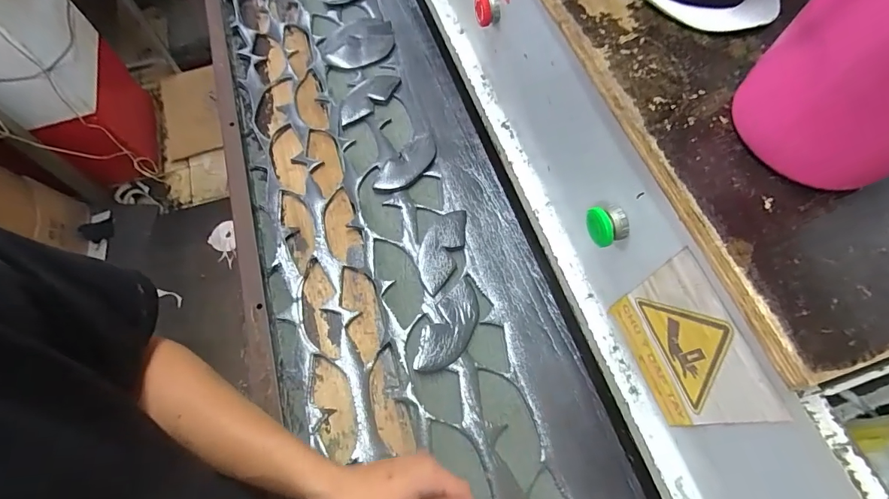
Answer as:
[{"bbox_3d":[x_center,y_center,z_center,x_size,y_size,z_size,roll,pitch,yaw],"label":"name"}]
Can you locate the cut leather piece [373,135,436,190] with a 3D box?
[{"bbox_3d":[-0.060,-0.140,0.685,0.059,0.009,0.129,40,71,20],"label":"cut leather piece"}]

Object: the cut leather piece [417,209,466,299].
[{"bbox_3d":[-0.004,-0.001,0.613,0.054,0.018,0.135,18,65,11],"label":"cut leather piece"}]

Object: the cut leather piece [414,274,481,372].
[{"bbox_3d":[0.010,0.103,0.562,0.057,0.018,0.135,23,66,13],"label":"cut leather piece"}]

